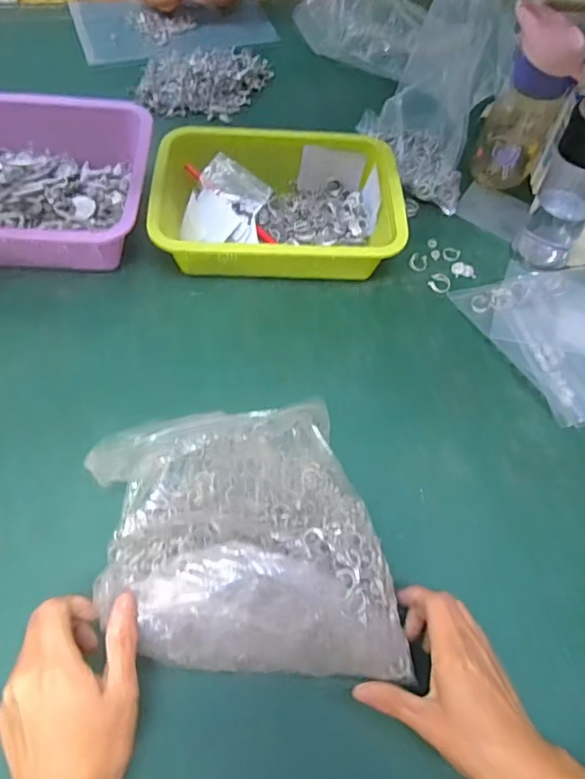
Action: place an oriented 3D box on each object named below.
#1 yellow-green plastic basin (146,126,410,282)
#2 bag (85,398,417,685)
[{"bbox_3d":[-0.018,-0.210,0.626,0.270,0.077,0.174,-1,59,-4],"label":"yellow-green plastic basin"},{"bbox_3d":[-0.035,0.100,0.409,0.198,0.109,0.229,-11,61,-10],"label":"bag"}]

